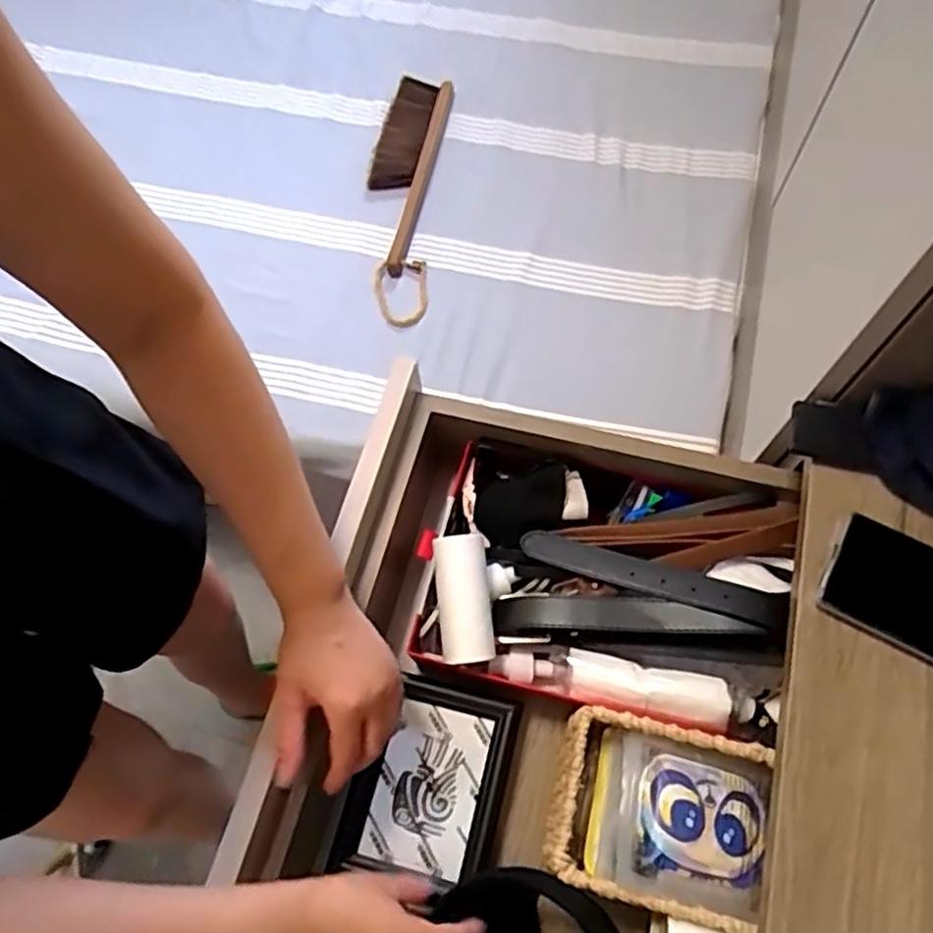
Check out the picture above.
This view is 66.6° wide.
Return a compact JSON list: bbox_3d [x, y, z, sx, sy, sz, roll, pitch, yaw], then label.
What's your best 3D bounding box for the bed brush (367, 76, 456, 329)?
[{"bbox_3d":[-0.093,-0.395,1.016,0.105,0.034,0.428,4,66,4],"label":"bed brush"}]

